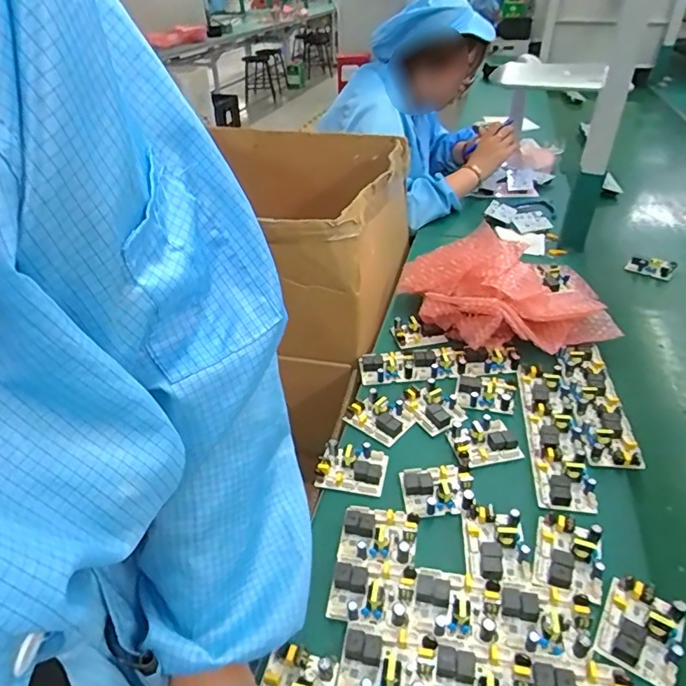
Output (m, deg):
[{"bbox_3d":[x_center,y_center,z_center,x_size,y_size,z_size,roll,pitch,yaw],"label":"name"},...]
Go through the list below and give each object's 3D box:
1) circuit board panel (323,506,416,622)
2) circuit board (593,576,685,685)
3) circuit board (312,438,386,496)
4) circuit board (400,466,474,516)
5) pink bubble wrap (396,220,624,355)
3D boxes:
[{"bbox_3d":[0.033,0.219,0.523,0.078,0.016,0.120,5,37,8],"label":"circuit board panel"},{"bbox_3d":[0.268,0.255,0.462,0.061,0.025,0.079,22,42,28],"label":"circuit board"},{"bbox_3d":[0.010,0.146,0.625,0.082,0.021,0.069,6,37,9],"label":"circuit board"},{"bbox_3d":[0.110,0.167,0.593,0.078,0.019,0.056,-2,36,-2],"label":"circuit board"},{"bbox_3d":[0.266,-0.093,0.860,0.333,0.103,0.272,5,37,8],"label":"pink bubble wrap"}]

